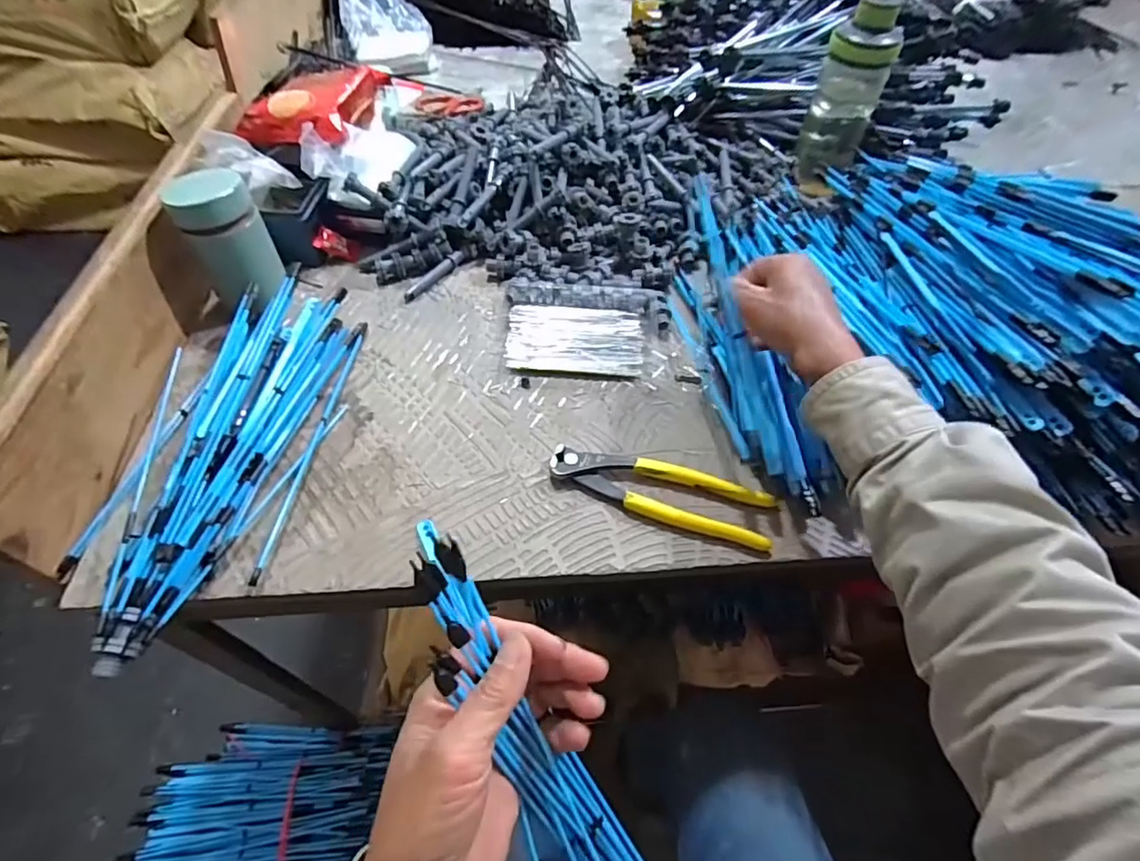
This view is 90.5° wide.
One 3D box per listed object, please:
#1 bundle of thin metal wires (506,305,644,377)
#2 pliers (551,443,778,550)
[{"bbox_3d":[0.005,-0.086,0.527,0.123,0.009,0.076,3,53,2],"label":"bundle of thin metal wires"},{"bbox_3d":[0.067,0.045,0.424,0.166,0.015,0.042,15,54,11],"label":"pliers"}]

